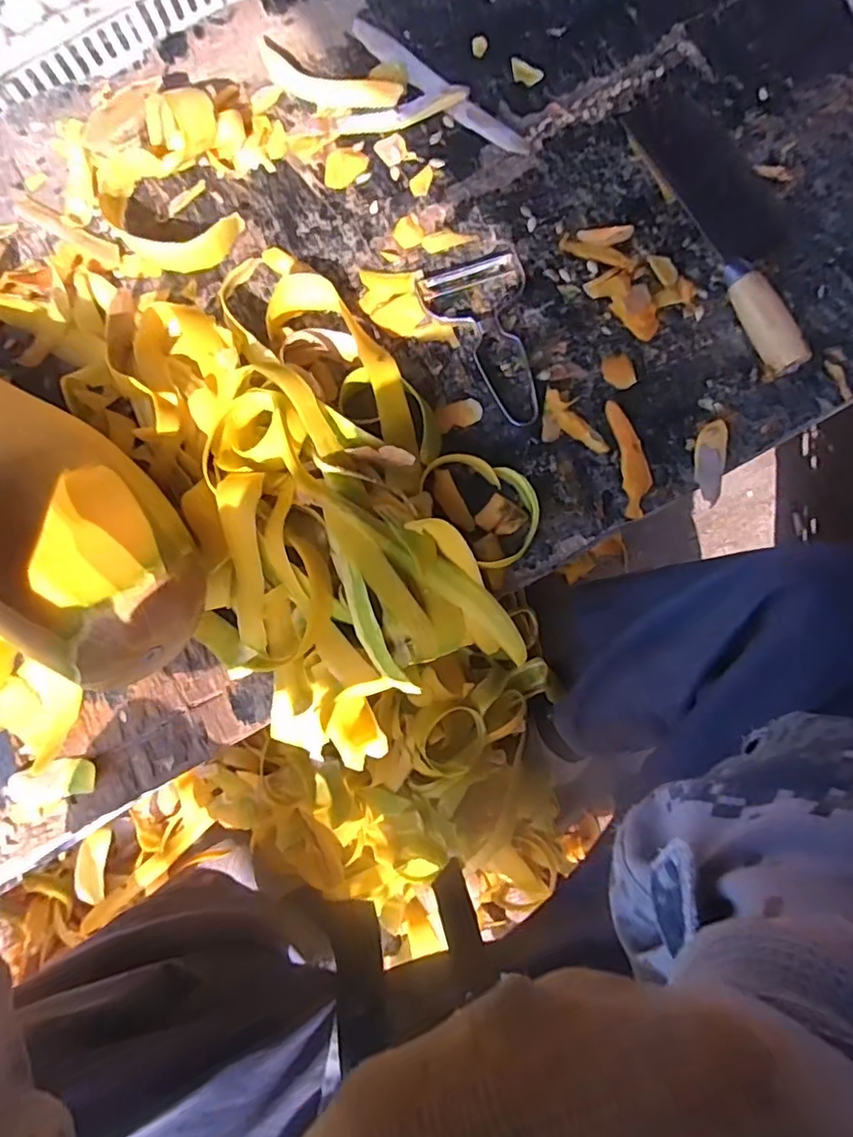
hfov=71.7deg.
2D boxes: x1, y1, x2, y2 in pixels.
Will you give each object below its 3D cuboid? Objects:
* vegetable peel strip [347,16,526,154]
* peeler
[{"bbox_3d":[0.009,-0.430,0.527,0.203,0.006,0.026,42,84,5],"label":"vegetable peel strip"},{"bbox_3d":[0.055,-0.189,0.490,0.091,0.010,0.153,-18,83,-3],"label":"peeler"}]

